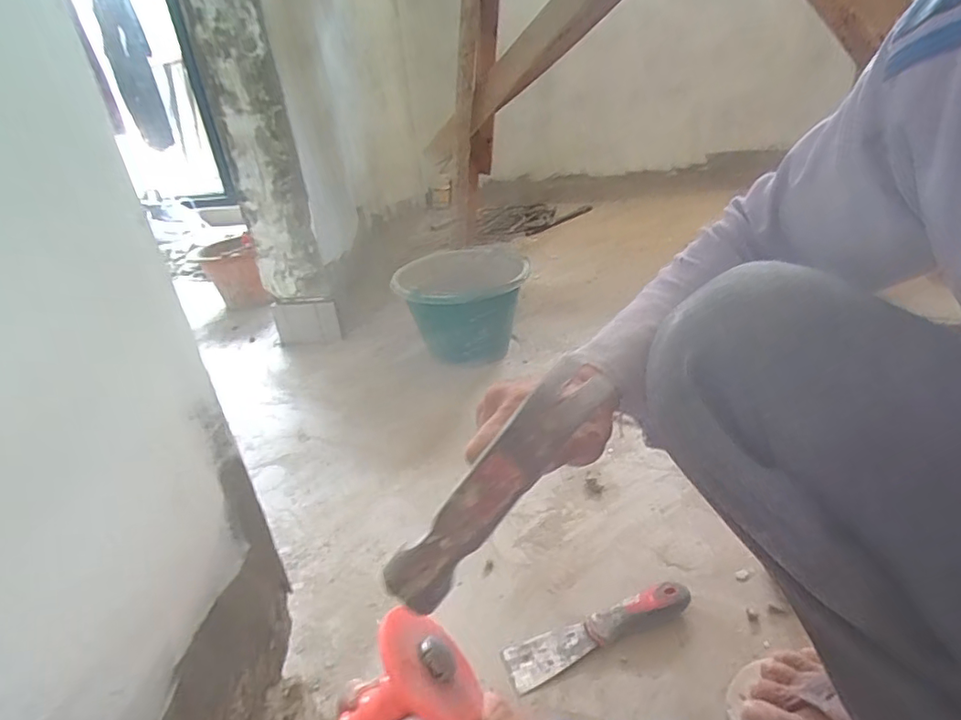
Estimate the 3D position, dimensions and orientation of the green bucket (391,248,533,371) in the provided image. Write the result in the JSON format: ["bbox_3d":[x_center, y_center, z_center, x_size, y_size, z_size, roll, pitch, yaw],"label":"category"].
[{"bbox_3d":[-0.033,-0.098,1.095,0.249,0.191,0.241,-7,29,-1],"label":"green bucket"}]

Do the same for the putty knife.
[{"bbox_3d":[0.120,0.271,0.551,0.196,0.030,0.044,-14,30,-15],"label":"putty knife"}]

